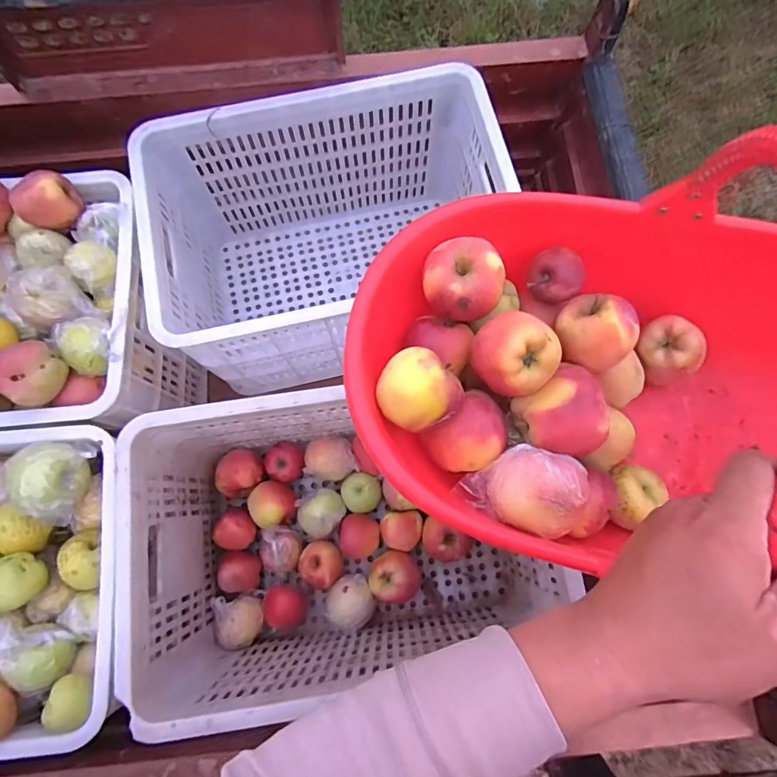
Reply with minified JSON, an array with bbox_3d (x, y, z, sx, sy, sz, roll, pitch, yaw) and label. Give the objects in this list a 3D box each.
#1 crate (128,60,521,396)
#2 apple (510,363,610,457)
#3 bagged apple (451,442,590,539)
[{"bbox_3d":[-0.085,-0.242,0.788,0.512,0.305,0.361,-12,79,-2],"label":"crate"},{"bbox_3d":[0.164,0.028,0.448,0.074,0.062,0.075,0,79,0],"label":"apple"},{"bbox_3d":[0.121,0.088,0.422,0.096,0.061,0.072,19,79,4],"label":"bagged apple"}]

